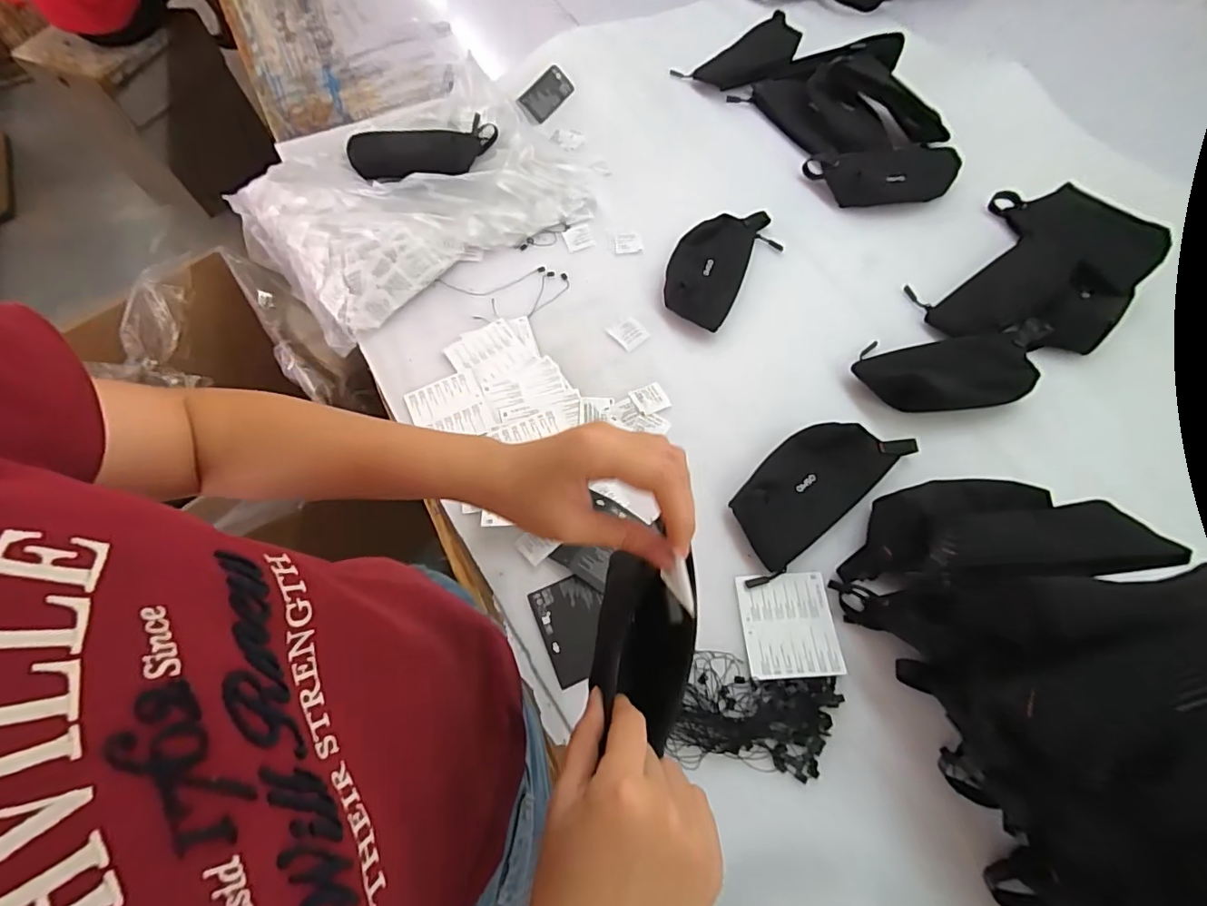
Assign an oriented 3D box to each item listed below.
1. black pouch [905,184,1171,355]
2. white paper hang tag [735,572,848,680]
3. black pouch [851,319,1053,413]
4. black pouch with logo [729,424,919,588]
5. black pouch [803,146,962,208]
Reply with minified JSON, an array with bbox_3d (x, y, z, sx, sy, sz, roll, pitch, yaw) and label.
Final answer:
[{"bbox_3d":[0.558,-0.233,0.680,0.295,0.068,0.210,-42,69,-16],"label":"black pouch"},{"bbox_3d":[0.183,0.169,0.525,0.087,0.007,0.098,-2,62,0],"label":"white paper hang tag"},{"bbox_3d":[0.419,-0.099,0.623,0.230,0.039,0.105,-6,64,0],"label":"black pouch"},{"bbox_3d":[0.222,0.032,0.573,0.219,0.030,0.094,-38,68,-17],"label":"black pouch with logo"},{"bbox_3d":[0.412,-0.404,0.773,0.214,0.057,0.086,0,65,3],"label":"black pouch"}]

